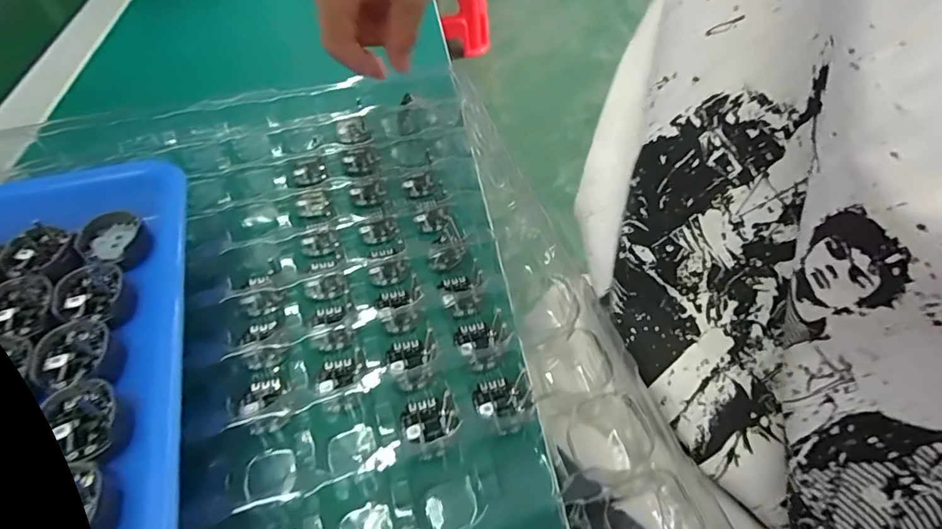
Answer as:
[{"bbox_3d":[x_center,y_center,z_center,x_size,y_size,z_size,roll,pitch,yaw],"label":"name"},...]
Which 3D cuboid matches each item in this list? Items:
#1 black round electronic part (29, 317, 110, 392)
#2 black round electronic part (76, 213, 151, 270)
[{"bbox_3d":[-0.153,0.034,0.184,0.024,0.006,0.027,-30,56,-20],"label":"black round electronic part"},{"bbox_3d":[-0.164,-0.010,0.223,0.026,0.008,0.031,-35,58,-23],"label":"black round electronic part"}]

